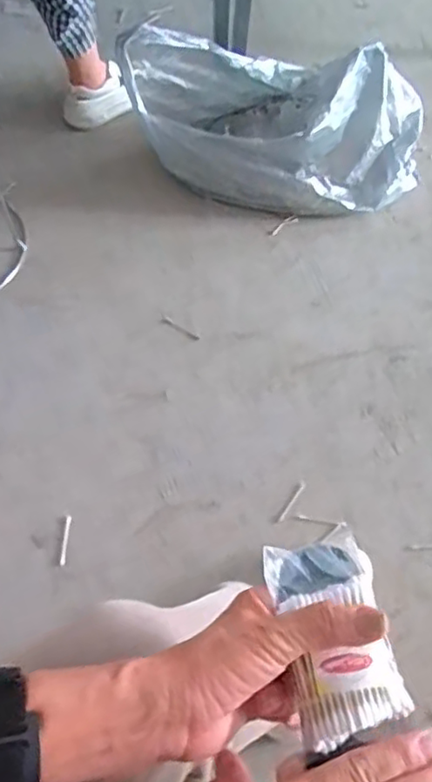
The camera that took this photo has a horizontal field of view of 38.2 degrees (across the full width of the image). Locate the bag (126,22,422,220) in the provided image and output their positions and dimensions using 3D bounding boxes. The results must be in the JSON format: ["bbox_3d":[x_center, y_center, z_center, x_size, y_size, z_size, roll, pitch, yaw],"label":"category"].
[{"bbox_3d":[0.125,-0.524,1.231,0.568,0.257,0.235,8,59,3],"label":"bag"}]

